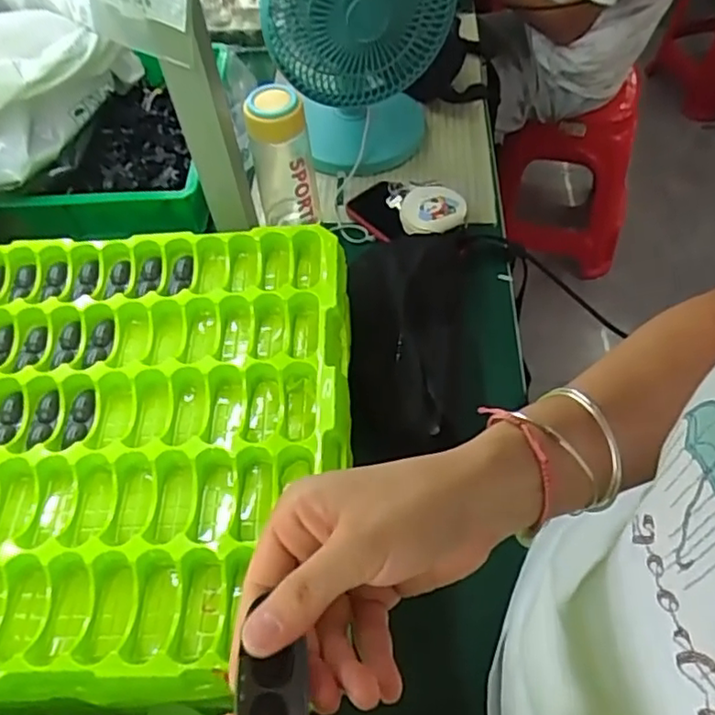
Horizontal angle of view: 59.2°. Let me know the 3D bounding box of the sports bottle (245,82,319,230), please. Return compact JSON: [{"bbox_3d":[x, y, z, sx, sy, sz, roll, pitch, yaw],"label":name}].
[{"bbox_3d":[-0.087,-0.222,0.740,0.068,0.186,0.061,-9,55,-2],"label":"sports bottle"}]

